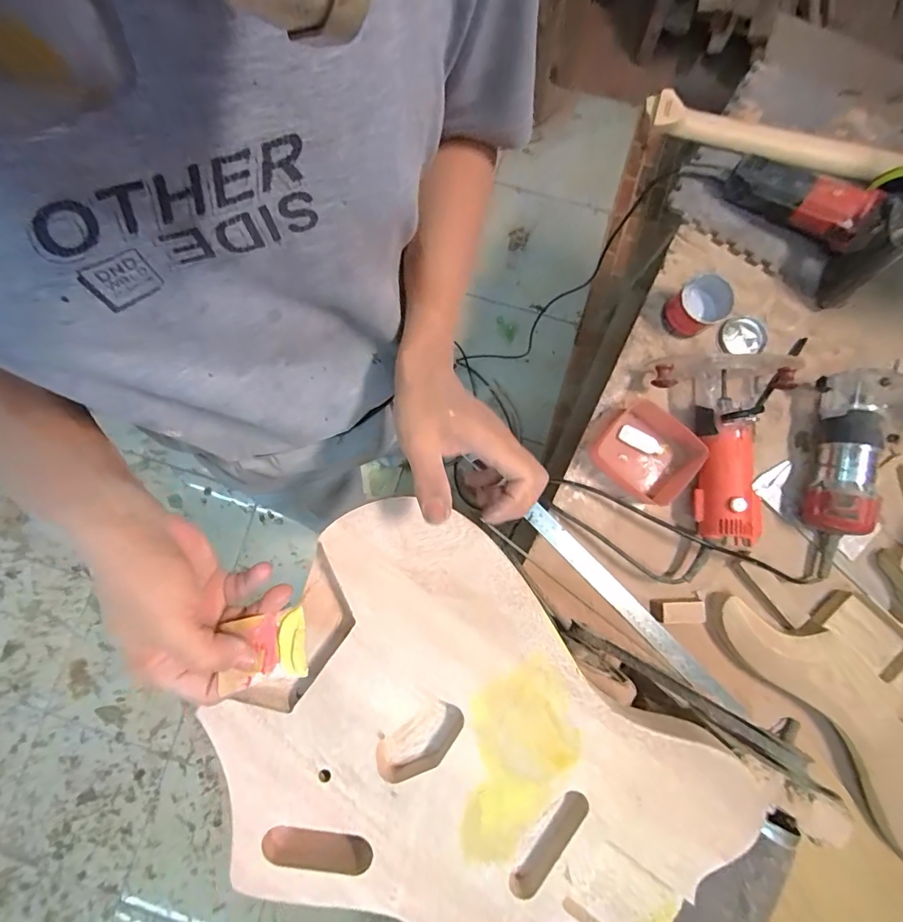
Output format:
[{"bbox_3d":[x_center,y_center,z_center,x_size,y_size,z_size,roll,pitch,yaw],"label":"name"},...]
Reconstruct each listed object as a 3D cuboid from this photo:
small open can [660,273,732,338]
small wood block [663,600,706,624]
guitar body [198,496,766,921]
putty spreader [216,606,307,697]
[{"bbox_3d":[0.365,-0.228,0.666,0.072,0.065,0.072,0,84,2],"label":"small open can"},{"bbox_3d":[0.332,0.216,0.642,0.058,0.022,0.029,-2,83,2],"label":"small wood block"},{"bbox_3d":[0.006,0.227,0.331,0.351,0.036,0.269,39,81,6],"label":"guitar body"},{"bbox_3d":[-0.123,0.125,0.298,0.051,0.007,0.043,-11,65,-3],"label":"putty spreader"}]

